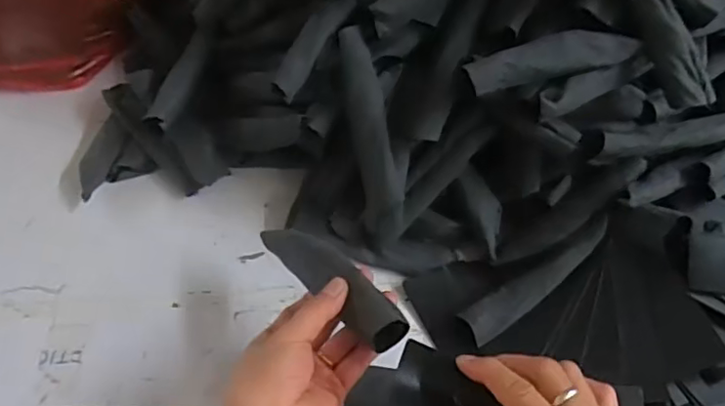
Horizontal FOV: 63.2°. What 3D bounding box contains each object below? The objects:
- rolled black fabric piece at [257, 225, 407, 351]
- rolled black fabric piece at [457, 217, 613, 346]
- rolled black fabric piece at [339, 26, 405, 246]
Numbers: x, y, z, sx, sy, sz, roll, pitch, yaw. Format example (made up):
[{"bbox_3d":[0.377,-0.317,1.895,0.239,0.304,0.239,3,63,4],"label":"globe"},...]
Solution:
[{"bbox_3d":[-0.023,0.056,0.435,0.033,0.023,0.148,-37,45,-21],"label":"rolled black fabric piece"},{"bbox_3d":[0.147,0.063,0.490,0.142,0.017,0.029,-37,63,-2],"label":"rolled black fabric piece"},{"bbox_3d":[0.009,-0.053,0.494,0.031,0.182,0.027,-12,14,-8],"label":"rolled black fabric piece"}]

